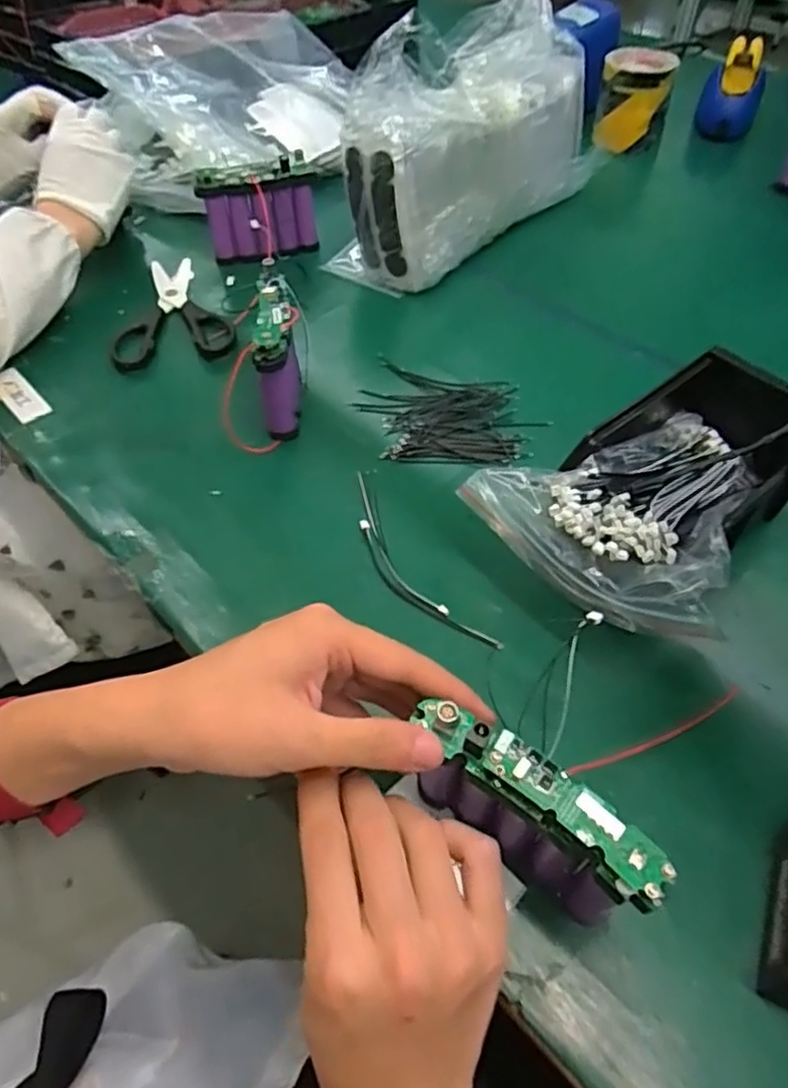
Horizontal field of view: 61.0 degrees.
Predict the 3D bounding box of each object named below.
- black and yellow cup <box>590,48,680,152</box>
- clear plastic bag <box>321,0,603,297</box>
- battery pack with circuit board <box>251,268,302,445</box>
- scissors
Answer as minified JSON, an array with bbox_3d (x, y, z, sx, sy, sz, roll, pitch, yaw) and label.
[{"bbox_3d":[0.301,-0.562,0.848,0.085,0.091,0.078,15,52,14],"label":"black and yellow cup"},{"bbox_3d":[0.084,-0.409,0.677,0.102,0.196,0.303,35,59,24],"label":"clear plastic bag"},{"bbox_3d":[-0.088,-0.144,0.520,0.028,0.096,0.083,-3,51,-4],"label":"battery pack with circuit board"},{"bbox_3d":[-0.213,-0.226,0.645,0.108,0.015,0.176,-10,52,-9],"label":"scissors"}]

